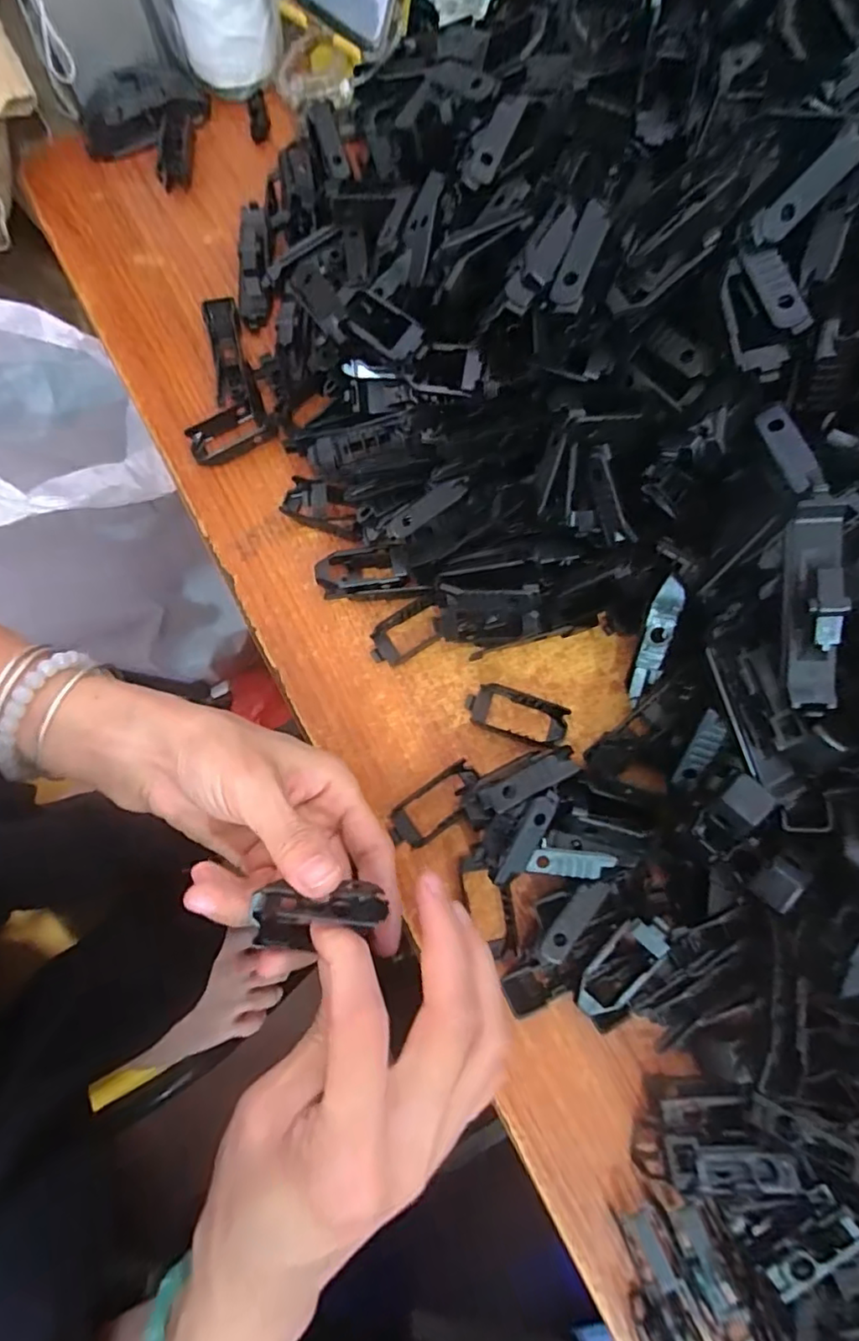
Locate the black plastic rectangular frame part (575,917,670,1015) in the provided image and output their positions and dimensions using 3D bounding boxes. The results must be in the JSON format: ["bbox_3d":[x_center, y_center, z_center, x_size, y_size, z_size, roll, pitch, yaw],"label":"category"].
[{"bbox_3d":[0.083,0.126,0.248,0.022,0.004,0.050,40,95,8],"label":"black plastic rectangular frame part"}]

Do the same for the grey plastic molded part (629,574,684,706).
[{"bbox_3d":[0.105,-0.012,0.270,0.014,0.006,0.061,9,114,1],"label":"grey plastic molded part"}]

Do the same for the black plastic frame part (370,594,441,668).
[{"bbox_3d":[-0.011,-0.020,0.300,0.044,0.009,0.023,-33,80,-7],"label":"black plastic frame part"}]

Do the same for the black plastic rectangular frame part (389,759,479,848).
[{"bbox_3d":[0.003,0.066,0.279,0.050,0.009,0.023,-35,80,-8],"label":"black plastic rectangular frame part"}]

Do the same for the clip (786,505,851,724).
[{"bbox_3d":[0.143,-0.022,0.213,0.015,0.018,0.076,-3,96,-1],"label":"clip"}]

